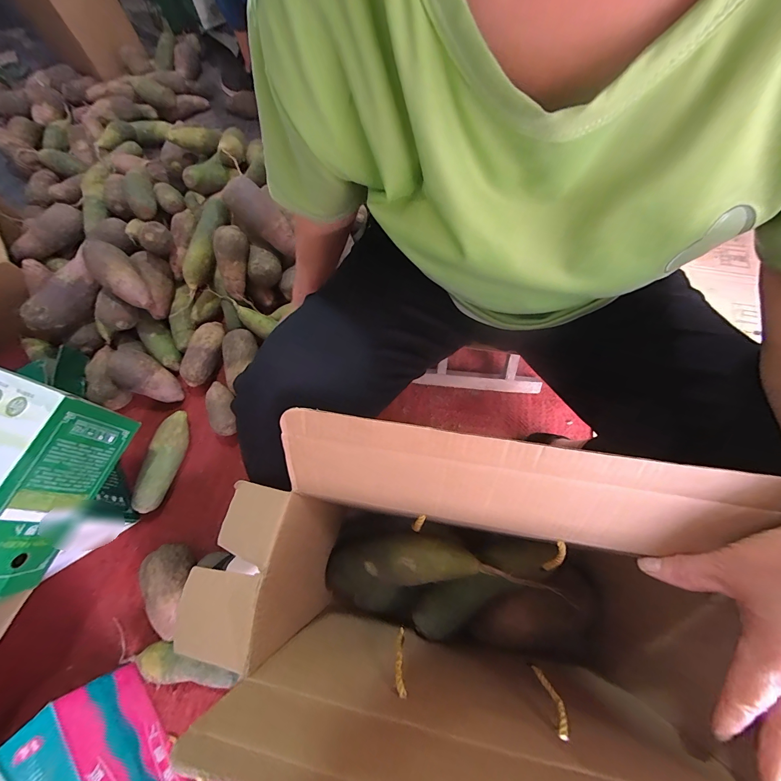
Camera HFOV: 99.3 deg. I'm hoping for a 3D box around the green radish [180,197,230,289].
[{"bbox_3d":[-0.396,-0.312,0.707,0.060,0.051,0.192,17,91,10],"label":"green radish"}]

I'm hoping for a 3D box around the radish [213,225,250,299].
[{"bbox_3d":[-0.337,-0.270,0.703,0.063,0.051,0.147,3,104,4],"label":"radish"}]

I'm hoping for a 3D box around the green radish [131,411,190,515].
[{"bbox_3d":[-0.448,0.130,0.639,0.051,0.047,0.191,10,69,7],"label":"green radish"}]

